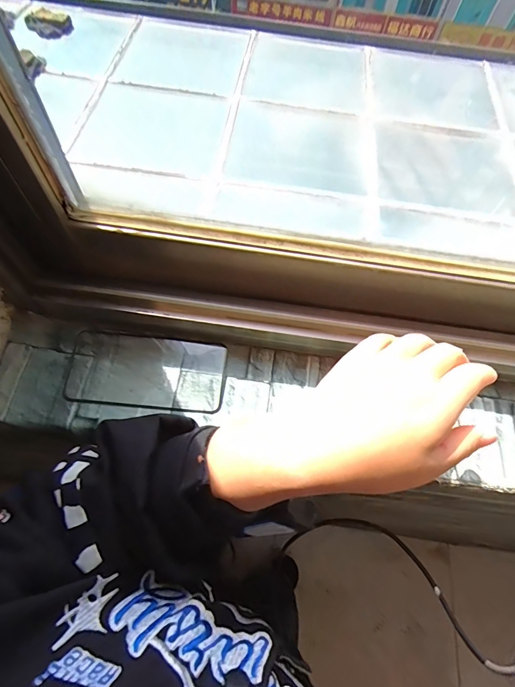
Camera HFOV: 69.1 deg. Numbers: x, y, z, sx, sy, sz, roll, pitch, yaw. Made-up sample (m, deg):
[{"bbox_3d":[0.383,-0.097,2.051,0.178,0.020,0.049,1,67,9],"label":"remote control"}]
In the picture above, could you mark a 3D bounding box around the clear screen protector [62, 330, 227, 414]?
[{"bbox_3d":[-0.104,0.025,0.350,0.142,0.007,0.068,5,64,-1],"label":"clear screen protector"}]

